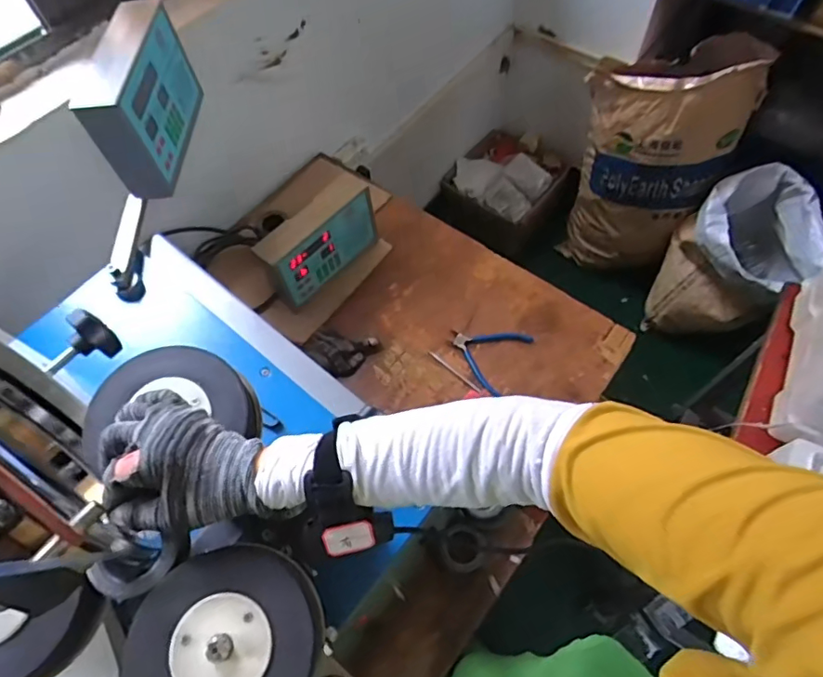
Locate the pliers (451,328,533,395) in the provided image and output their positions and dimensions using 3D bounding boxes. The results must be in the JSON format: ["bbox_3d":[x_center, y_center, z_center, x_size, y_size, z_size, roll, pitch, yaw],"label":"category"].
[{"bbox_3d":[0.128,0.024,0.957,0.130,0.012,0.128,25,66,15],"label":"pliers"}]

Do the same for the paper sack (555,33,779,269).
[{"bbox_3d":[0.643,-0.454,1.515,0.360,0.718,0.220,40,71,21],"label":"paper sack"}]

